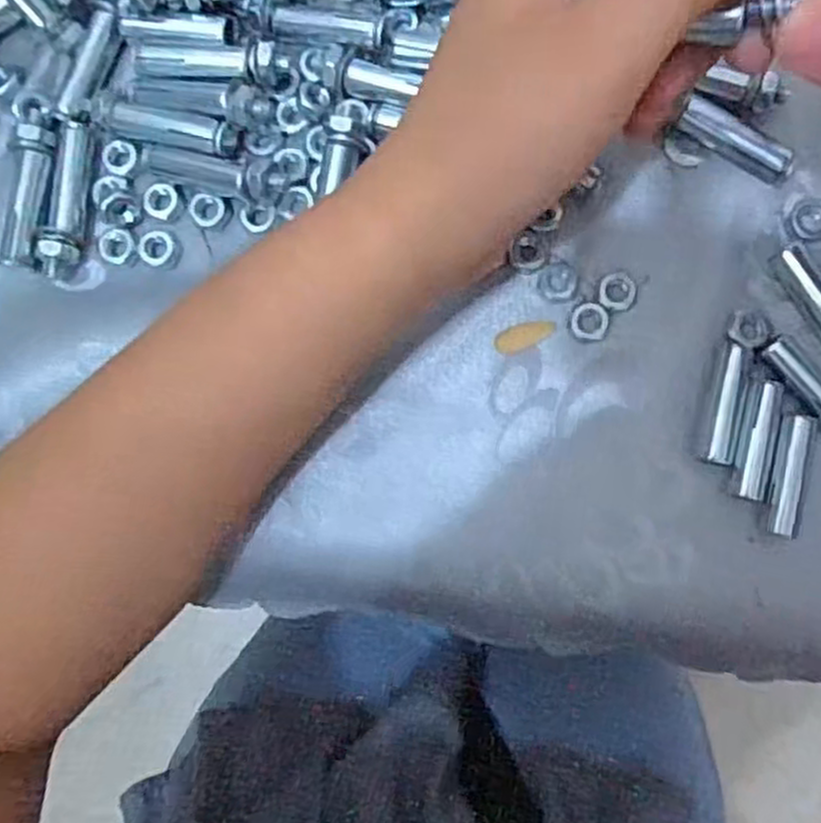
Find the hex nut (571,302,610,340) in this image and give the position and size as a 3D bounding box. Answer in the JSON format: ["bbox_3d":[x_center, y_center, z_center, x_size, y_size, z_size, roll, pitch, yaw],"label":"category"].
[{"bbox_3d":[0.061,-0.031,0.259,0.012,0.004,0.013,5,85,4],"label":"hex nut"}]

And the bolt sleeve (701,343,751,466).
[{"bbox_3d":[0.103,-0.002,0.251,0.009,0.007,0.038,12,86,5],"label":"bolt sleeve"}]

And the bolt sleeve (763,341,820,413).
[{"bbox_3d":[0.130,-0.007,0.249,0.010,0.005,0.038,-44,83,-1],"label":"bolt sleeve"}]

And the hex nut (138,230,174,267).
[{"bbox_3d":[-0.091,-0.058,0.271,0.012,0.004,0.012,7,85,5],"label":"hex nut"}]

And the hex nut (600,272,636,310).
[{"bbox_3d":[0.071,-0.041,0.259,0.012,0.004,0.013,29,87,6],"label":"hex nut"}]

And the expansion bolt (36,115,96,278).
[{"bbox_3d":[-0.122,-0.076,0.270,0.013,0.008,0.055,9,85,5],"label":"expansion bolt"}]

